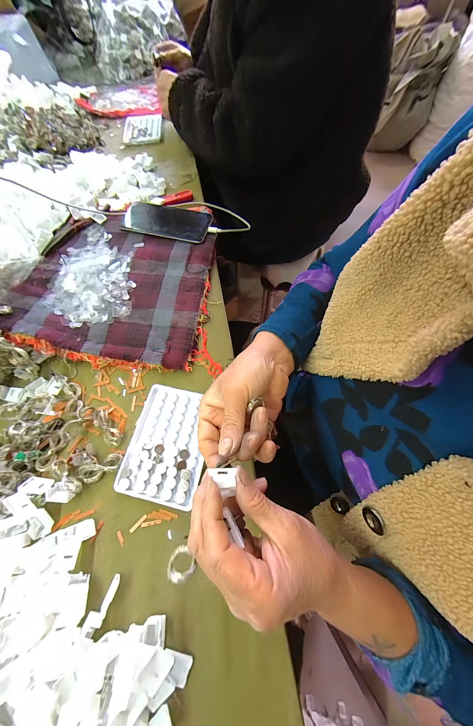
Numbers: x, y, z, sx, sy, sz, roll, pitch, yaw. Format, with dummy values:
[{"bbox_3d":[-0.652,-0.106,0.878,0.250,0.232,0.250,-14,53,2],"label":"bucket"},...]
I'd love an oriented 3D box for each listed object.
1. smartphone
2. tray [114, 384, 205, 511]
[{"bbox_3d":[-0.130,-0.268,0.446,0.166,0.017,0.089,14,66,8],"label":"smartphone"},{"bbox_3d":[-0.083,0.095,0.295,0.093,0.012,0.128,10,65,7],"label":"tray"}]

